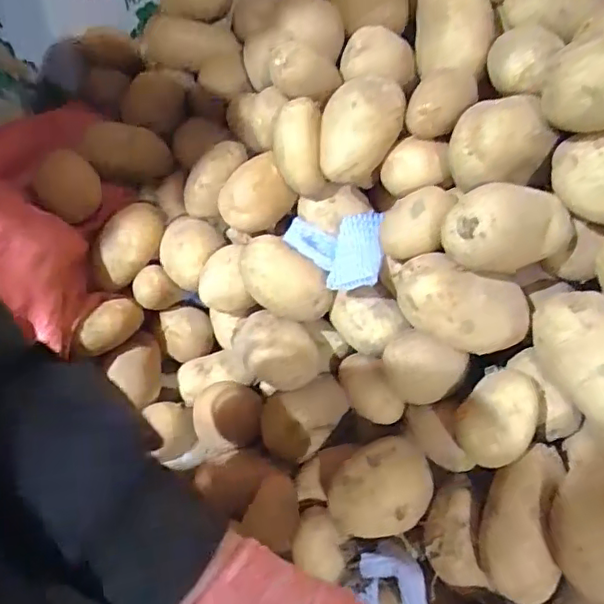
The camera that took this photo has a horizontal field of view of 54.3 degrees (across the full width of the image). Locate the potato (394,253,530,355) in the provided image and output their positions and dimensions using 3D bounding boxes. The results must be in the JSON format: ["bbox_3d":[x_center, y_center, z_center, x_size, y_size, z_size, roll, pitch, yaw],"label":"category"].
[{"bbox_3d":[0.146,0.004,0.540,0.123,0.060,0.059,17,56,10],"label":"potato"}]

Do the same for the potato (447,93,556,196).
[{"bbox_3d":[0.180,-0.145,0.540,0.086,0.059,0.078,25,58,15],"label":"potato"}]

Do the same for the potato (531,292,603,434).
[{"bbox_3d":[0.252,0.048,0.506,0.065,0.057,0.142,-17,57,-13],"label":"potato"}]

